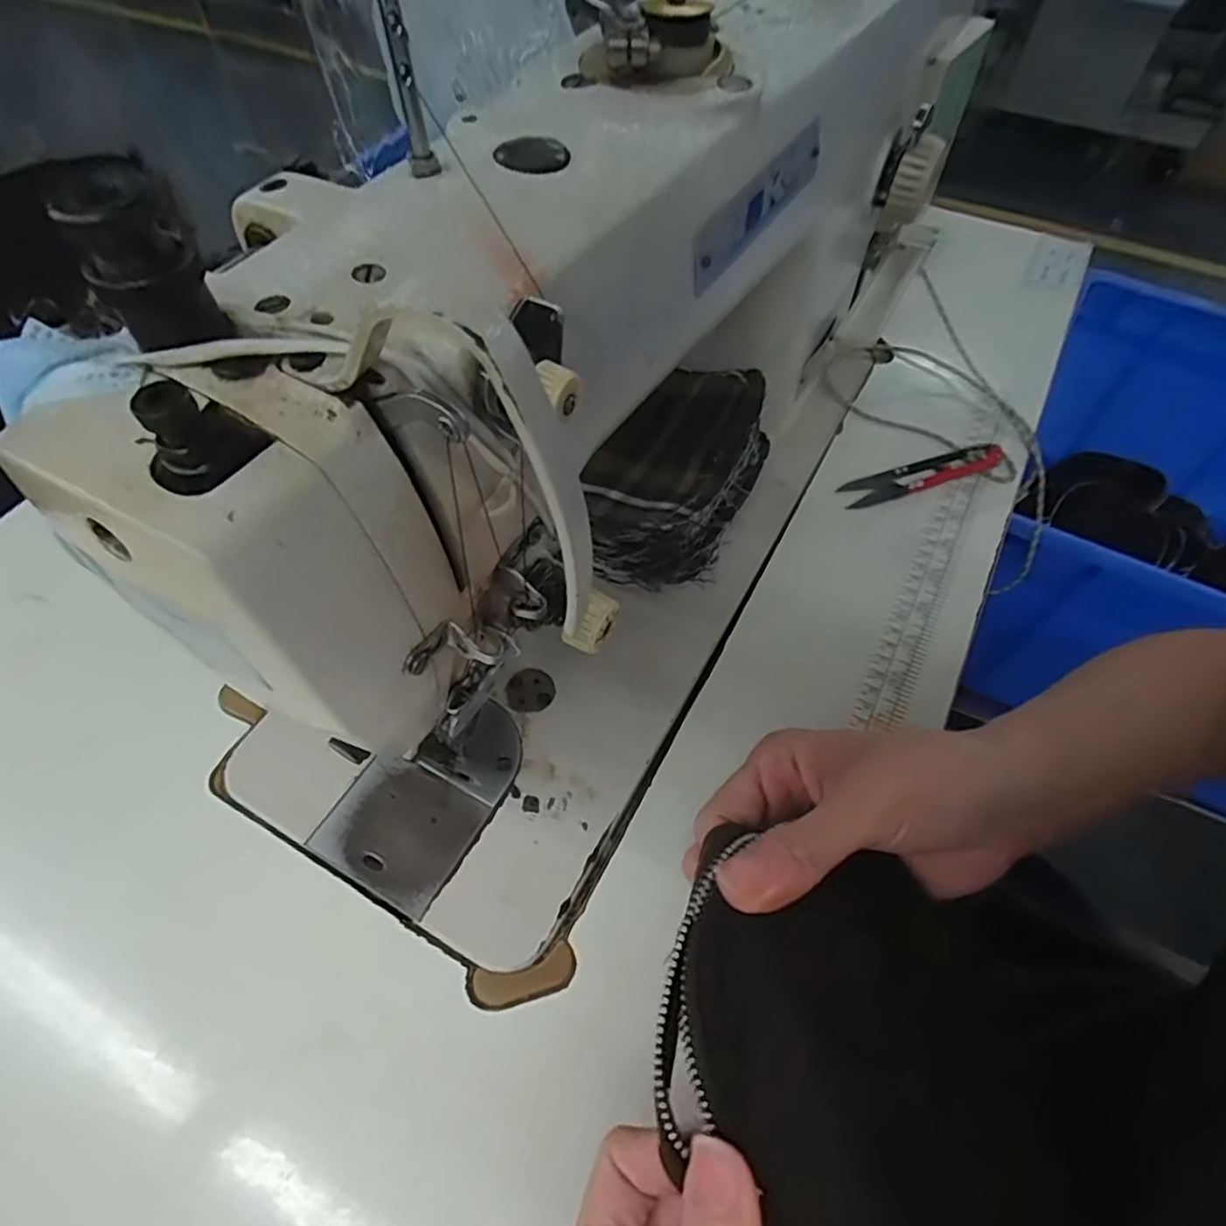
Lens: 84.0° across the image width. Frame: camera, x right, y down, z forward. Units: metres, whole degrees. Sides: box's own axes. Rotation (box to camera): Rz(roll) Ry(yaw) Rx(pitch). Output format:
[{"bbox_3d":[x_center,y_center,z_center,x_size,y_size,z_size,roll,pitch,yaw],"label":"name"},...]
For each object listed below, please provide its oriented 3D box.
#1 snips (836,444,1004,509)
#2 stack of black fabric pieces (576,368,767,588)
[{"bbox_3d":[0.189,-0.083,0.413,0.100,0.013,0.021,-14,58,-9],"label":"snips"},{"bbox_3d":[0.031,-0.069,0.367,0.068,0.078,0.125,28,61,17],"label":"stack of black fabric pieces"}]

